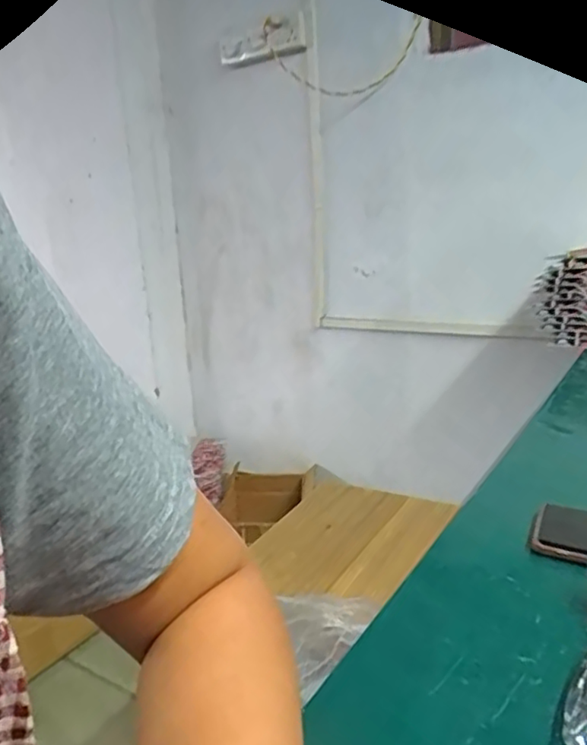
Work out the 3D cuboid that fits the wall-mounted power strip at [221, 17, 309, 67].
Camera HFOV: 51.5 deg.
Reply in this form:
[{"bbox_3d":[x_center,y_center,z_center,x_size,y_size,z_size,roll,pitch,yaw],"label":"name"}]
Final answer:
[{"bbox_3d":[-0.093,-0.867,1.605,0.053,0.086,0.289,-16,22,-42],"label":"wall-mounted power strip"}]

